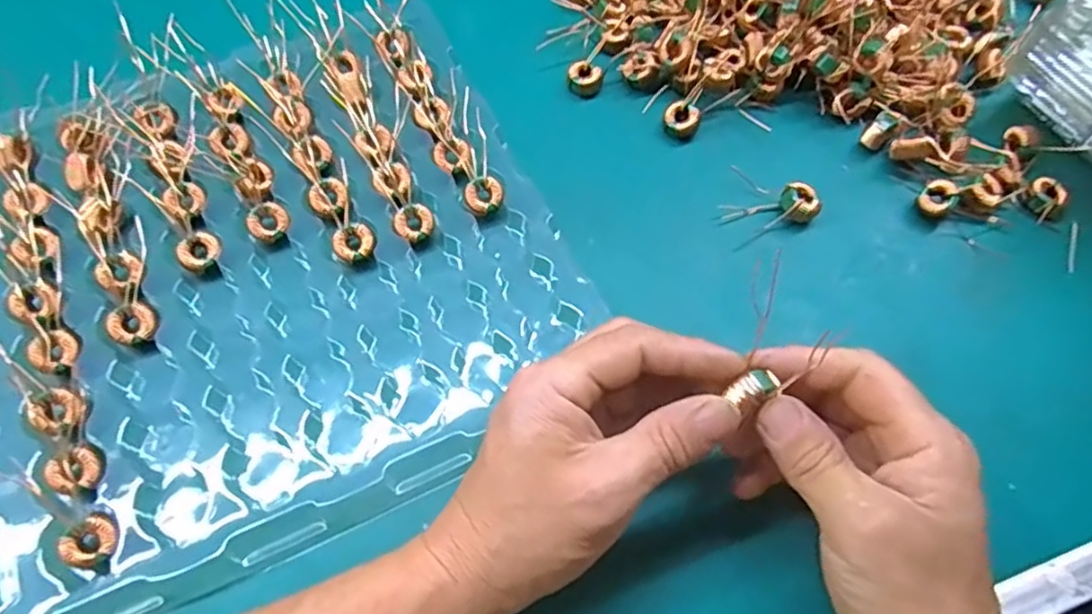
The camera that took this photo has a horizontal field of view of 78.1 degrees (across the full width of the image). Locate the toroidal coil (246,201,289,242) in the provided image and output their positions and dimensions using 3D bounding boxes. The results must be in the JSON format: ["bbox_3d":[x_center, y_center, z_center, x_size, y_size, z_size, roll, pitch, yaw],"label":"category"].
[{"bbox_3d":[-0.148,-0.046,0.357,0.017,0.007,0.021,39,68,15],"label":"toroidal coil"}]

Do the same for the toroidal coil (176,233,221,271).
[{"bbox_3d":[-0.181,-0.029,0.351,0.020,0.008,0.017,-3,64,-5],"label":"toroidal coil"}]

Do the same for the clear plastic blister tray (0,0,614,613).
[{"bbox_3d":[-0.140,-0.024,0.348,0.283,0.024,0.276,-21,67,-13],"label":"clear plastic blister tray"}]

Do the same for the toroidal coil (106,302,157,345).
[{"bbox_3d":[-0.202,0.007,0.327,0.021,0.007,0.021,1,64,-3],"label":"toroidal coil"}]

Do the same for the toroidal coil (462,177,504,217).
[{"bbox_3d":[-0.034,-0.061,0.368,0.021,0.008,0.018,5,63,-1],"label":"toroidal coil"}]

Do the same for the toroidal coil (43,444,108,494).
[{"bbox_3d":[-0.205,0.071,0.294,0.019,0.006,0.021,40,68,15],"label":"toroidal coil"}]

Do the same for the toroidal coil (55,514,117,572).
[{"bbox_3d":[-0.191,0.099,0.282,0.019,0.007,0.021,40,68,15],"label":"toroidal coil"}]

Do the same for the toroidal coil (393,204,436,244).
[{"bbox_3d":[-0.071,-0.046,0.360,0.020,0.005,0.020,1,64,-3],"label":"toroidal coil"}]

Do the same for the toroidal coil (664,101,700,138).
[{"bbox_3d":[0.083,-0.114,0.412,0.021,0.010,0.020,2,100,11],"label":"toroidal coil"}]

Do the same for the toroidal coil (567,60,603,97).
[{"bbox_3d":[0.025,-0.144,0.425,0.022,0.010,0.021,1,64,-3],"label":"toroidal coil"}]

